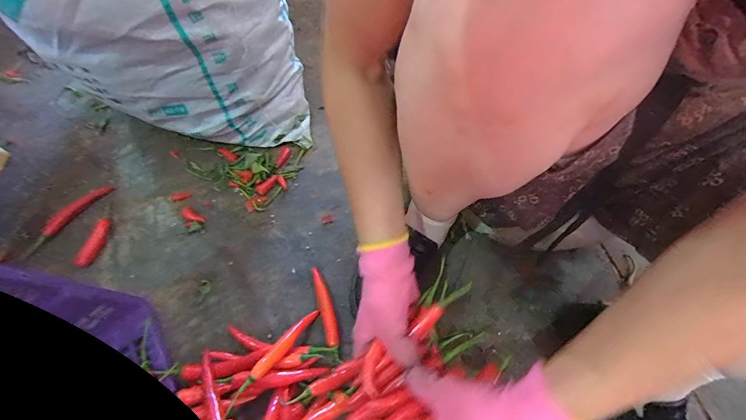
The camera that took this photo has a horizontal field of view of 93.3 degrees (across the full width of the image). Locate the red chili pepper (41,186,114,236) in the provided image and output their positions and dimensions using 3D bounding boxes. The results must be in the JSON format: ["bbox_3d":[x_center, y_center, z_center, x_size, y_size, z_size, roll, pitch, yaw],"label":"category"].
[{"bbox_3d":[-0.477,-0.005,0.566,0.022,0.010,0.109,28,61,15],"label":"red chili pepper"}]

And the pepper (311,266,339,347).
[{"bbox_3d":[-0.068,0.135,0.501,0.019,0.010,0.114,-14,59,-11],"label":"pepper"}]

